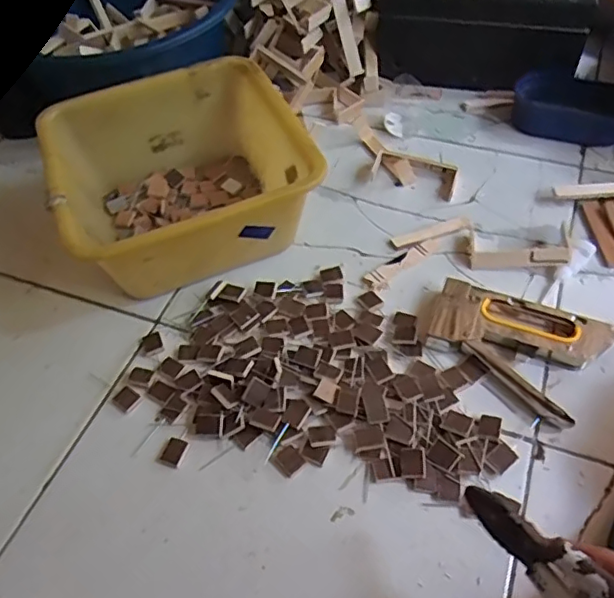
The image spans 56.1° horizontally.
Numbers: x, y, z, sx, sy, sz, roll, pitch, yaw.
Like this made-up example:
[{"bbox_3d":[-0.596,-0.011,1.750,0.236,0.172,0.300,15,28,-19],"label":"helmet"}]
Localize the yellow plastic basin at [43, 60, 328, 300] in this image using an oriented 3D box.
[{"bbox_3d":[-0.142,-0.137,0.669,0.263,0.121,0.251,-19,53,-11],"label":"yellow plastic basin"}]

